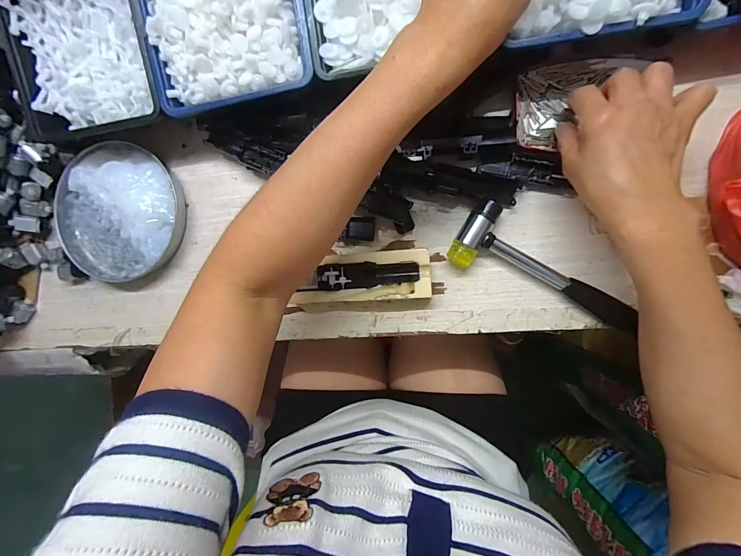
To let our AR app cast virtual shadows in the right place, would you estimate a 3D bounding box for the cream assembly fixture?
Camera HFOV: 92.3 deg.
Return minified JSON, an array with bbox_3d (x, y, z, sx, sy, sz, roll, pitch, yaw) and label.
[{"bbox_3d":[-0.007,-0.001,0.342,0.128,0.022,0.045,-3,93,8],"label":"cream assembly fixture"}]

